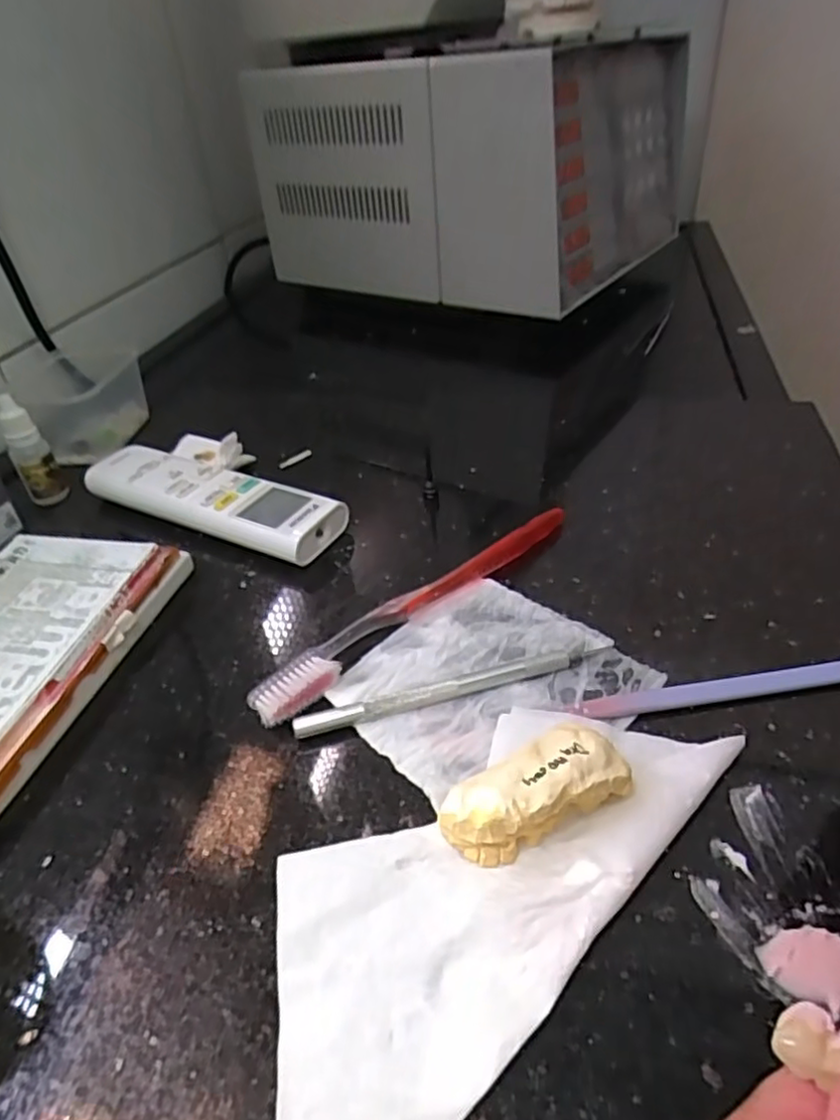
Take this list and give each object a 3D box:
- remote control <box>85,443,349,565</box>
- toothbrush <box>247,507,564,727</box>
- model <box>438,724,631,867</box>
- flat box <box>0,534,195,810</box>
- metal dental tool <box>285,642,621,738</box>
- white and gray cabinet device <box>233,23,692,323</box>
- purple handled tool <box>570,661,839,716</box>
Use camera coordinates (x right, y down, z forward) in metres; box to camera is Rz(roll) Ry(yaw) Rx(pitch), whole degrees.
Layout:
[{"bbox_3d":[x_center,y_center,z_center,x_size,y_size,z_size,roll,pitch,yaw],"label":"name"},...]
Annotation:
[{"bbox_3d":[-0.127,-0.037,0.393,0.175,0.022,0.043,17,43,25],"label":"remote control"},{"bbox_3d":[0.001,0.018,0.314,0.185,0.011,0.022,-32,46,-30],"label":"toothbrush"},{"bbox_3d":[0.038,0.079,0.215,0.059,0.027,0.028,-23,42,-22],"label":"model"},{"bbox_3d":[-0.186,0.044,0.296,0.092,0.024,0.150,5,39,12],"label":"flat box"},{"bbox_3d":[0.016,0.052,0.271,0.135,0.007,0.010,-13,39,-10],"label":"metal dental tool"},{"bbox_3d":[0.064,-0.456,0.750,0.382,0.206,0.336,20,45,28],"label":"white and gray cabinet device"},{"bbox_3d":[0.120,0.051,0.261,0.118,0.006,0.010,-7,38,-3],"label":"purple handled tool"}]

